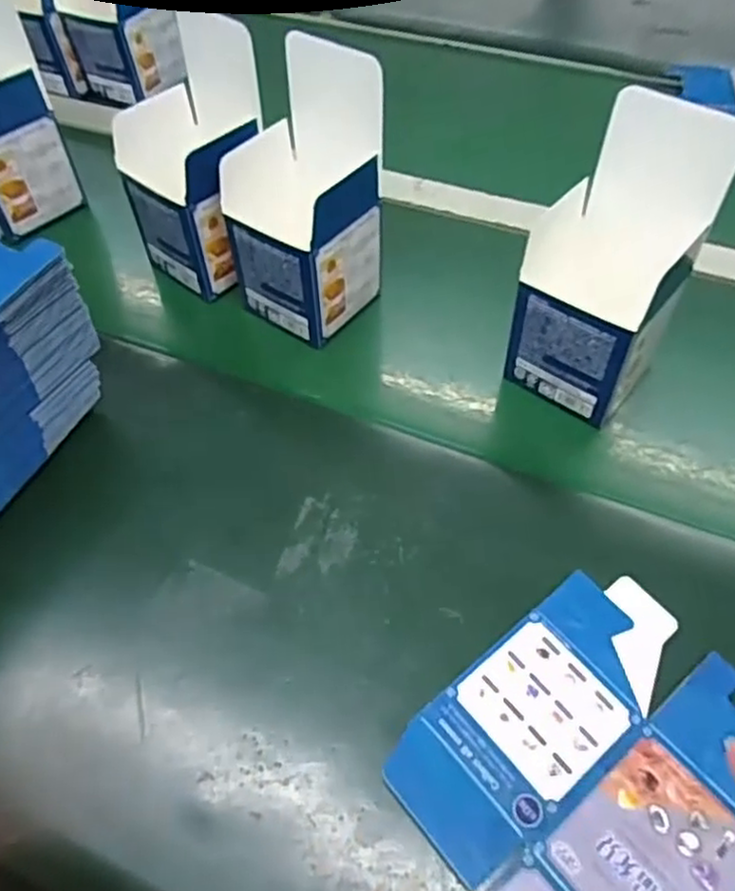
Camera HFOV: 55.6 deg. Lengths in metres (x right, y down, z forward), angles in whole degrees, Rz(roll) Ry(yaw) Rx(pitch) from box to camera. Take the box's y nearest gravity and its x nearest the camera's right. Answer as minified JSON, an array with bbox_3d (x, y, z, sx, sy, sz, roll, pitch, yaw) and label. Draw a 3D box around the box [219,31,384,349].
[{"bbox_3d":[-0.044,-0.172,0.501,0.099,0.174,0.095,30,62,22],"label":"box"}]

